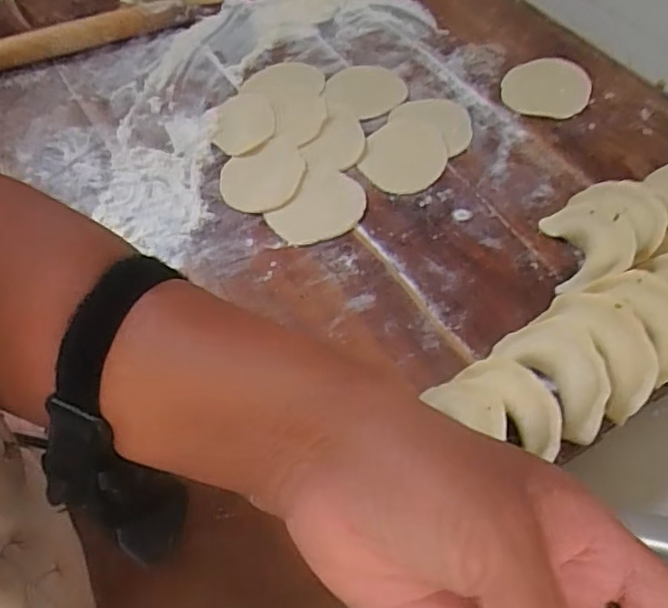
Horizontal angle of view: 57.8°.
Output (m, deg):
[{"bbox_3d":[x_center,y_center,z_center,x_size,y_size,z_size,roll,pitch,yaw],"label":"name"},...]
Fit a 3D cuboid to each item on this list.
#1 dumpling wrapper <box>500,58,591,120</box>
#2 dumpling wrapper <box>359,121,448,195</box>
[{"bbox_3d":[0.190,-0.194,0.542,0.073,0.006,0.080,10,59,9],"label":"dumpling wrapper"},{"bbox_3d":[0.059,-0.124,0.503,0.066,0.005,0.084,11,59,10],"label":"dumpling wrapper"}]

